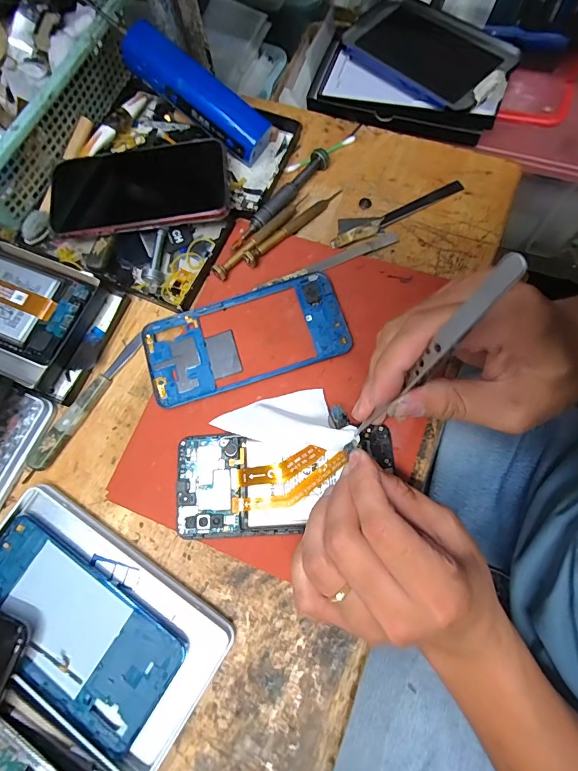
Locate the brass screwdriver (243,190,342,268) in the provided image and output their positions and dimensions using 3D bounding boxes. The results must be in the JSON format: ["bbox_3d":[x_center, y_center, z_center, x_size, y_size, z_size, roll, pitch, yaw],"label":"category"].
[{"bbox_3d":[0.004,-0.138,0.342,0.106,0.010,0.011,-42,76,-8],"label":"brass screwdriver"}]

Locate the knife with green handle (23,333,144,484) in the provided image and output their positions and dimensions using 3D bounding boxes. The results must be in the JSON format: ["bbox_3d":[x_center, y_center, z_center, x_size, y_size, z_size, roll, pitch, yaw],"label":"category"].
[{"bbox_3d":[-0.159,0.014,0.315,0.015,0.008,0.133,32,79,12],"label":"knife with green handle"}]

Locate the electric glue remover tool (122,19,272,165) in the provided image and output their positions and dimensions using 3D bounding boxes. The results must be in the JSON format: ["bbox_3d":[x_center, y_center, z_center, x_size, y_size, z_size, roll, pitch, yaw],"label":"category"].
[{"bbox_3d":[-0.078,-0.251,0.346,0.129,0.033,0.038,34,76,-12],"label":"electric glue remover tool"}]

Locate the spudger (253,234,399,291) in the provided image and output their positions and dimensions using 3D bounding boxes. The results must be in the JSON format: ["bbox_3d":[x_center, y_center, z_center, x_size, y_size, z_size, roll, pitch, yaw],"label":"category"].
[{"bbox_3d":[0.032,-0.102,0.333,0.126,0.004,0.011,-23,74,-3],"label":"spudger"}]

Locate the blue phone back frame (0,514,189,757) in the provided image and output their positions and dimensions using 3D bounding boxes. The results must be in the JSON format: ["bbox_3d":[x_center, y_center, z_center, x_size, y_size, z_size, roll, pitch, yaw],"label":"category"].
[{"bbox_3d":[-0.149,0.160,0.267,0.156,0.006,0.075,31,79,12],"label":"blue phone back frame"}]

